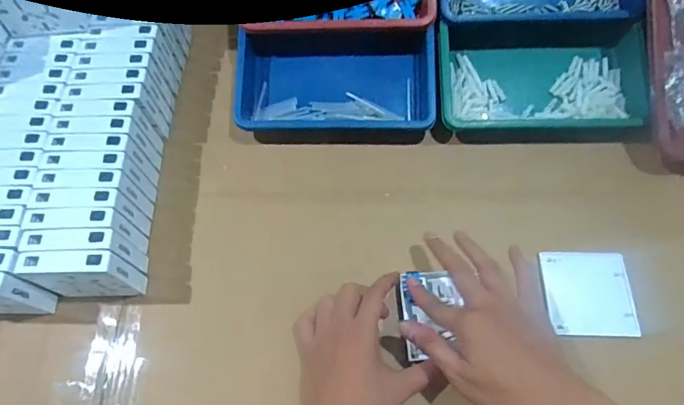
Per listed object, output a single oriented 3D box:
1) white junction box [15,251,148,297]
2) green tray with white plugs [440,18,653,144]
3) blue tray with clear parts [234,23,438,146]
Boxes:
[{"bbox_3d":[-0.254,0.074,0.450,0.087,0.088,0.025,-4,65,0],"label":"white junction box"},{"bbox_3d":[0.234,-0.143,0.544,0.237,0.064,0.144,5,66,4],"label":"green tray with white plugs"},{"bbox_3d":[-0.007,-0.143,0.557,0.237,0.056,0.135,-1,65,2],"label":"blue tray with clear parts"}]

